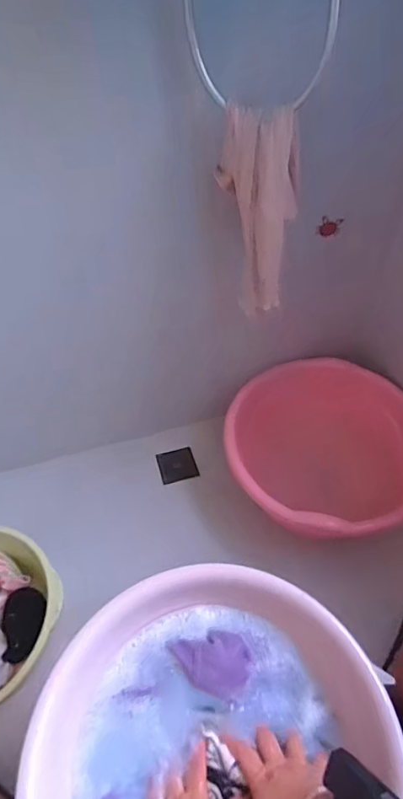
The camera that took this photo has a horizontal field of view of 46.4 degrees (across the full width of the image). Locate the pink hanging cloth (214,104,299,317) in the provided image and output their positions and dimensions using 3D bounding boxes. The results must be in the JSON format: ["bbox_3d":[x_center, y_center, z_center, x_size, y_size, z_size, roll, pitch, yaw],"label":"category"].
[{"bbox_3d":[0.098,-0.311,0.807,0.124,0.340,0.067,-2,51,0],"label":"pink hanging cloth"}]

